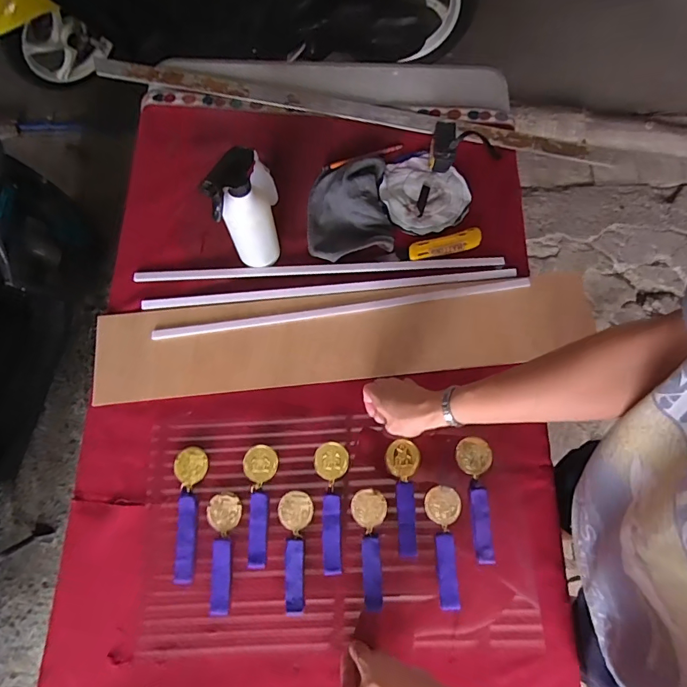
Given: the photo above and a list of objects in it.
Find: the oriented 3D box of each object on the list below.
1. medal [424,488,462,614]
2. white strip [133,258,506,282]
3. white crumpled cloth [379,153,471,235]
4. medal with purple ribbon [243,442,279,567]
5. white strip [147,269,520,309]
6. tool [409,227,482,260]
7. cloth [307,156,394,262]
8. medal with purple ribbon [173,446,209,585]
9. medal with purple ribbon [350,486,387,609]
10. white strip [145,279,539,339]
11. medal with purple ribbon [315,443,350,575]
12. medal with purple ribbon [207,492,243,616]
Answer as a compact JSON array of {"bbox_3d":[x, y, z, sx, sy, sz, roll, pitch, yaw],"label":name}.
[{"bbox_3d":[0.141,0.271,0.574,0.045,0.013,0.149,-5,74,-2],"label":"medal"},{"bbox_3d":[-0.038,-0.123,0.718,0.604,0.008,0.019,-2,73,-1],"label":"white strip"},{"bbox_3d":[0.142,-0.268,0.761,0.149,0.015,0.147,-24,75,-7],"label":"white crumpled cloth"},{"bbox_3d":[-0.123,0.225,0.600,0.045,0.011,0.157,4,73,1],"label":"medal with purple ribbon"},{"bbox_3d":[-0.020,-0.090,0.707,0.603,0.008,0.023,-5,74,-2],"label":"white strip"},{"bbox_3d":[0.175,-0.169,0.727,0.126,0.007,0.035,-13,74,-4],"label":"tool"},{"bbox_3d":[0.007,-0.236,0.735,0.138,0.029,0.183,-4,73,-2],"label":"cloth"},{"bbox_3d":[-0.222,0.238,0.606,0.053,0.012,0.175,4,73,1],"label":"medal with purple ribbon"},{"bbox_3d":[0.033,0.275,0.579,0.047,0.010,0.145,3,73,0],"label":"medal with purple ribbon"},{"bbox_3d":[0.003,-0.060,0.693,0.600,0.009,0.025,-8,74,-3],"label":"white strip"},{"bbox_3d":[-0.020,0.224,0.595,0.048,0.012,0.168,6,72,-6],"label":"medal with purple ribbon"},{"bbox_3d":[-0.164,0.285,0.586,0.048,0.009,0.148,-5,74,-2],"label":"medal with purple ribbon"}]

